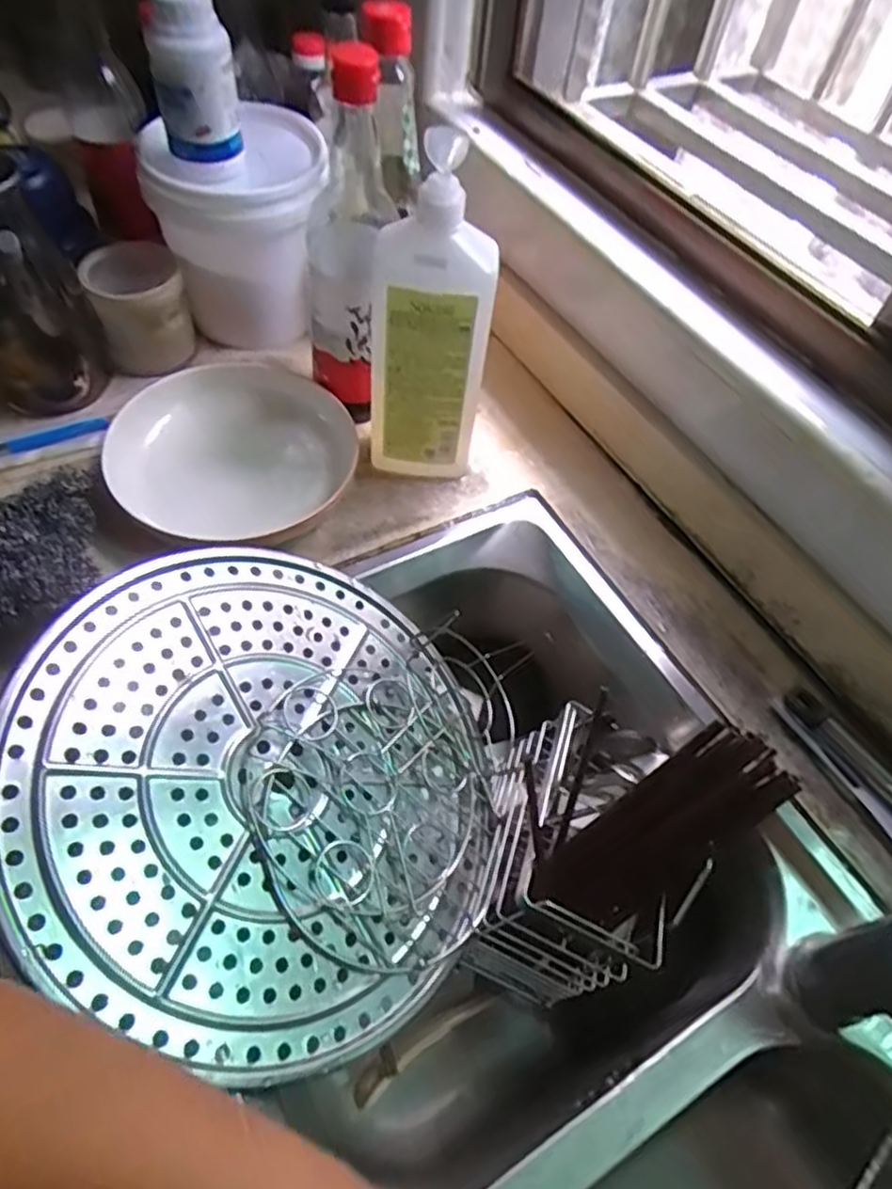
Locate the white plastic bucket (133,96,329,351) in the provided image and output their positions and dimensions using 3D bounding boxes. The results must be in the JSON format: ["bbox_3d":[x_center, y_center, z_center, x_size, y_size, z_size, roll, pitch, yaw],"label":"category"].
[{"bbox_3d":[-0.186,-0.334,0.673,0.145,0.184,0.139,3,56,-4],"label":"white plastic bucket"}]

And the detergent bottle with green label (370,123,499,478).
[{"bbox_3d":[-0.011,-0.193,0.539,0.086,0.271,0.052,2,56,-4],"label":"detergent bottle with green label"}]

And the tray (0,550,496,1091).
[{"bbox_3d":[-0.110,0.120,0.463,0.312,0.011,0.313,-6,68,-38],"label":"tray"}]

